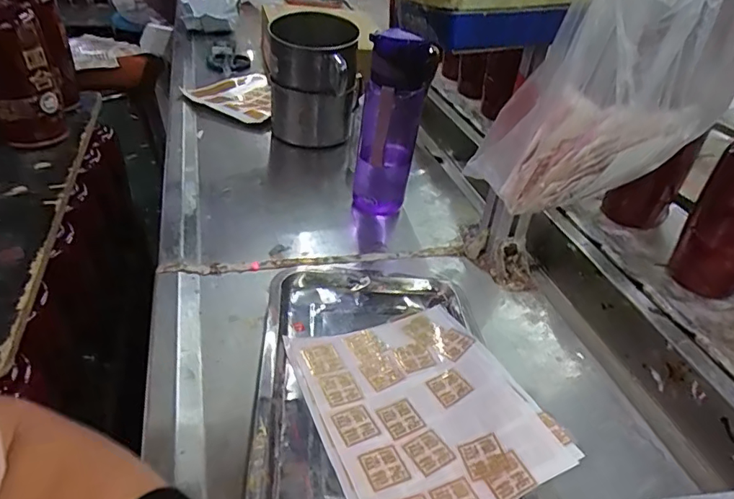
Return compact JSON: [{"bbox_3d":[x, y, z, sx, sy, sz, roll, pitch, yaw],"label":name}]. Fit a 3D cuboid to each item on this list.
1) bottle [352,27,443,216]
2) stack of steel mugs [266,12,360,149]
[{"bbox_3d":[0.030,-0.140,0.628,0.087,0.241,0.065,3,37,-2],"label":"bottle"},{"bbox_3d":[-0.083,-0.262,0.820,0.135,0.171,0.142,0,37,-6],"label":"stack of steel mugs"}]

